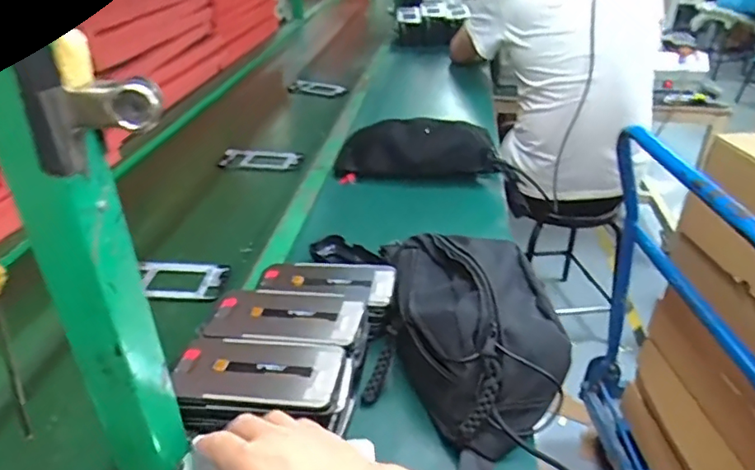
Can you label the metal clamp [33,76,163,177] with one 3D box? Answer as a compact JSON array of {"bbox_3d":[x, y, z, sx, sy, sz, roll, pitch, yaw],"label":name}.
[{"bbox_3d":[-0.151,-0.059,0.308,0.064,0.048,0.021,-3,31,-7],"label":"metal clamp"}]

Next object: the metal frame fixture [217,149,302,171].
[{"bbox_3d":[-0.223,-0.142,1.068,0.153,0.019,0.073,4,31,6],"label":"metal frame fixture"}]

